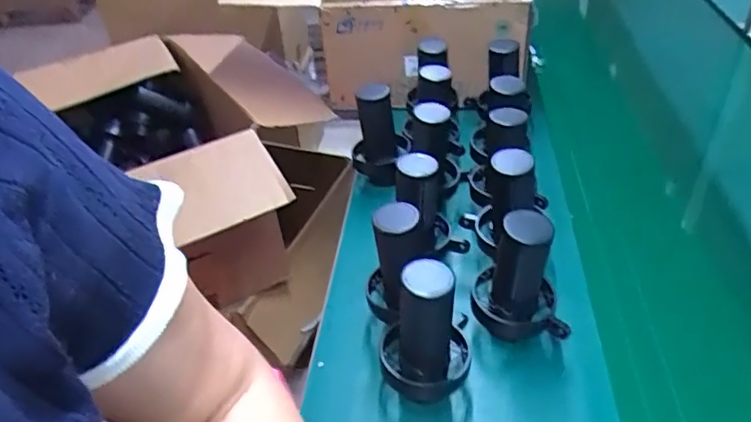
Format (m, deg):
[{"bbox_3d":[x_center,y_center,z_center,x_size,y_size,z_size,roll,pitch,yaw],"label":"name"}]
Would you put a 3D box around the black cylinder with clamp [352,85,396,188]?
[{"bbox_3d":[-0.003,-0.112,0.865,0.067,0.155,0.055,-1,18,4],"label":"black cylinder with clamp"}]

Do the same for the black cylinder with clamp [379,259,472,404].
[{"bbox_3d":[0.052,0.127,0.589,0.091,0.170,0.102,1,39,7],"label":"black cylinder with clamp"}]

